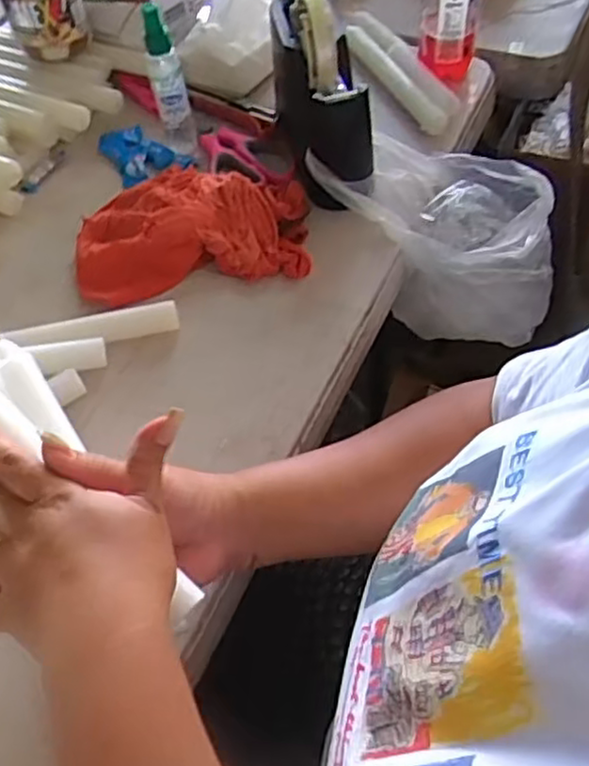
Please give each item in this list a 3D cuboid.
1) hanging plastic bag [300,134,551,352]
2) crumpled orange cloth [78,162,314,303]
[{"bbox_3d":[0.132,-0.131,0.636,0.207,0.146,0.127,18,58,17],"label":"hanging plastic bag"},{"bbox_3d":[-0.086,-0.130,0.583,0.193,0.038,0.126,-10,54,-1],"label":"crumpled orange cloth"}]

